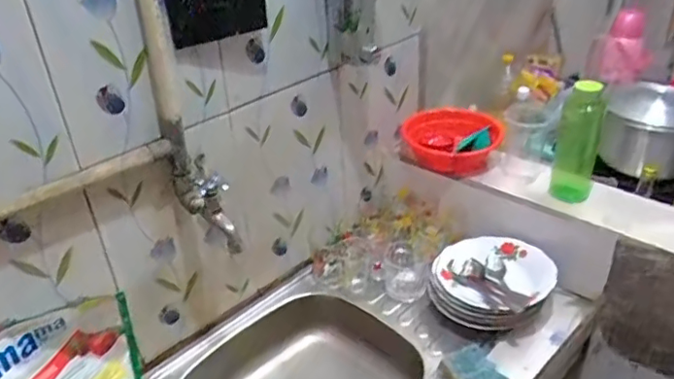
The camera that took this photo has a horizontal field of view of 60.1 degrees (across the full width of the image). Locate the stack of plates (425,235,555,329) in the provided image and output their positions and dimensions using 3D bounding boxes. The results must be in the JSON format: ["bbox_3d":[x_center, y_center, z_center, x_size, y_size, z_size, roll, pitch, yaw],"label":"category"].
[{"bbox_3d":[0.277,0.167,1.061,0.205,0.066,0.202,19,38,30],"label":"stack of plates"}]

